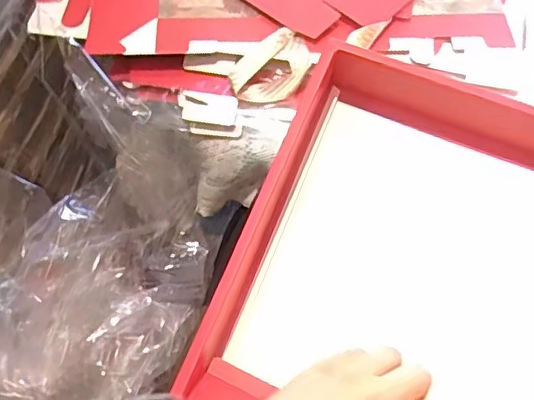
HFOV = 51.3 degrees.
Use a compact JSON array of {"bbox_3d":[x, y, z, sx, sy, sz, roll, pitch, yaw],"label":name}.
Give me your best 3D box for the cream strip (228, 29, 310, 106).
[{"bbox_3d":[0.004,-0.122,0.525,0.081,0.028,0.049,-38,63,-21],"label":"cream strip"}]

